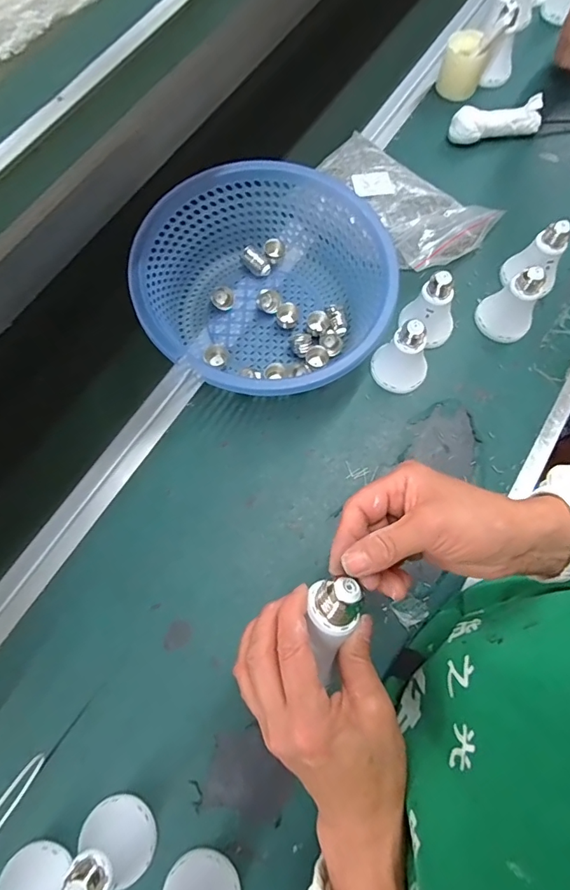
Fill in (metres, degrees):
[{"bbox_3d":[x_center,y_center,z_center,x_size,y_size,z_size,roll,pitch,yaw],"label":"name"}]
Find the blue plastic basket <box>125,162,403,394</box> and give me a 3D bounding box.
[{"bbox_3d":[-0.028,-0.187,0.537,0.266,0.119,0.225,-22,70,-6],"label":"blue plastic basket"}]

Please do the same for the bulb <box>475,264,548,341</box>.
[{"bbox_3d":[0.268,-0.170,0.538,0.064,0.090,0.061,35,74,14],"label":"bulb"}]

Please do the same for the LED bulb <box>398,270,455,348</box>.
[{"bbox_3d":[0.174,-0.158,0.530,0.059,0.090,0.055,-25,70,-7],"label":"LED bulb"}]

